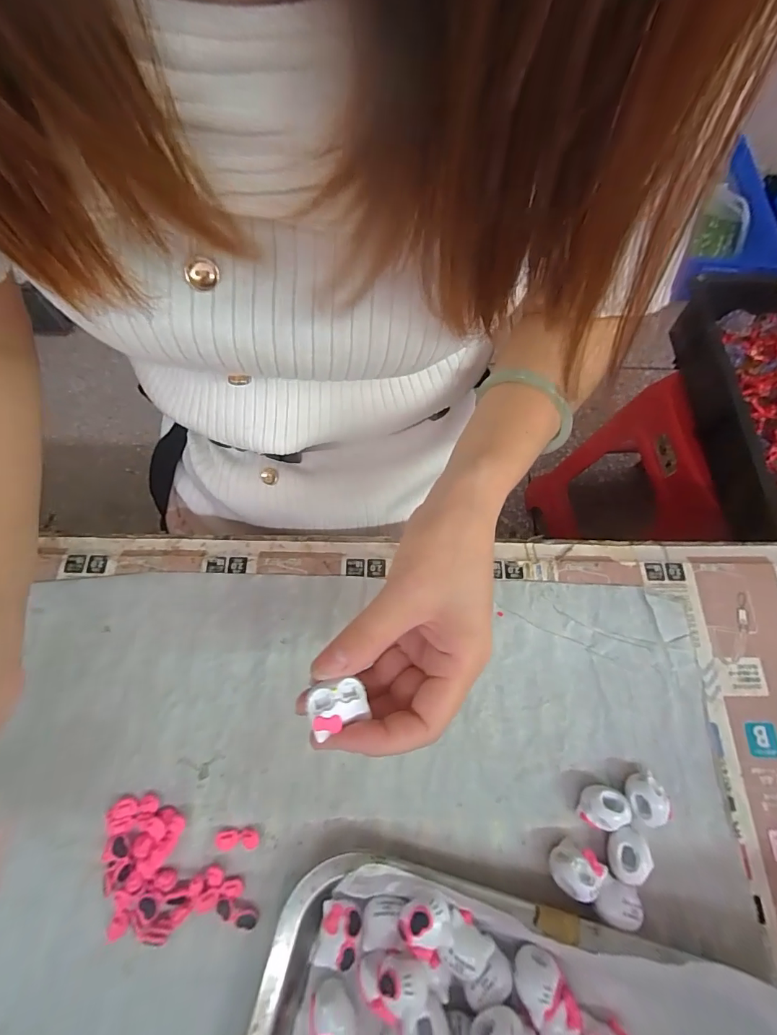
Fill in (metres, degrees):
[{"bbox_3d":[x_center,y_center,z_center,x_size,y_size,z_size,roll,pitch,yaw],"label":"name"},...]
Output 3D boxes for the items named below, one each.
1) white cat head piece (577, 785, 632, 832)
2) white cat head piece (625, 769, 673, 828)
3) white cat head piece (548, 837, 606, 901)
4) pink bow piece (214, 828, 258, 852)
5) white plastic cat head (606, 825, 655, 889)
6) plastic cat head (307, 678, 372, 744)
[{"bbox_3d":[0.124,0.167,0.254,0.024,0.019,0.022,1,69,-2],"label":"white cat head piece"},{"bbox_3d":[0.147,0.161,0.253,0.018,0.020,0.026,0,69,-3],"label":"white cat head piece"},{"bbox_3d":[0.101,0.191,0.241,0.020,0.025,0.024,41,73,12],"label":"white cat head piece"},{"bbox_3d":[-0.085,0.182,0.248,0.025,0.006,0.011,1,69,-2],"label":"pink bow piece"},{"bbox_3d":[0.131,0.186,0.245,0.017,0.022,0.026,19,70,5],"label":"white plastic cat head"},{"bbox_3d":[-0.022,0.080,0.188,0.023,0.007,0.020,-15,71,-8],"label":"plastic cat head"}]

